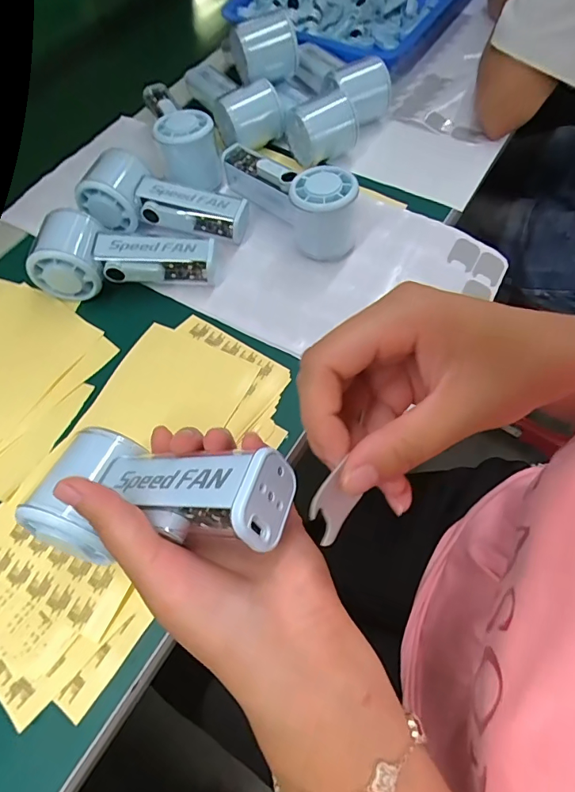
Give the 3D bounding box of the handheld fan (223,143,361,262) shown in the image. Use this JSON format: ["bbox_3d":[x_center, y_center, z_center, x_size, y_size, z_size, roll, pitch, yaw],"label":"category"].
[{"bbox_3d":[0.006,-0.194,0.412,0.063,0.060,0.154,-35,66,-14],"label":"handheld fan"}]

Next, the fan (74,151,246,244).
[{"bbox_3d":[-0.115,-0.189,0.418,0.153,0.058,0.063,4,63,5],"label":"fan"}]

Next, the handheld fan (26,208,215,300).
[{"bbox_3d":[-0.143,-0.128,0.388,0.152,0.058,0.059,-8,63,-1],"label":"handheld fan"}]

